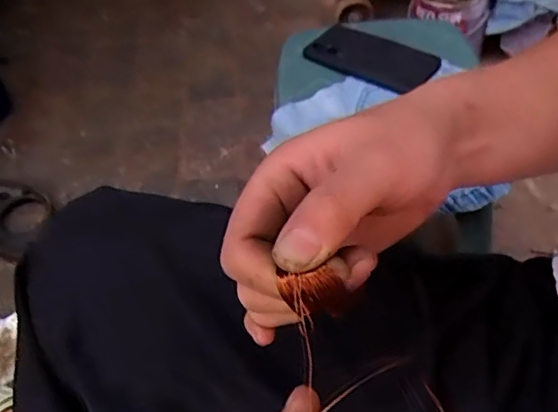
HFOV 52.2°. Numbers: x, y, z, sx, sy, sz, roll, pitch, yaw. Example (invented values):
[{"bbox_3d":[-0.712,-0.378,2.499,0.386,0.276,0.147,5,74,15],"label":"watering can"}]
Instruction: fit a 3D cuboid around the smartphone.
[{"bbox_3d":[0.110,-0.175,0.680,0.149,0.009,0.086,31,64,23],"label":"smartphone"}]

